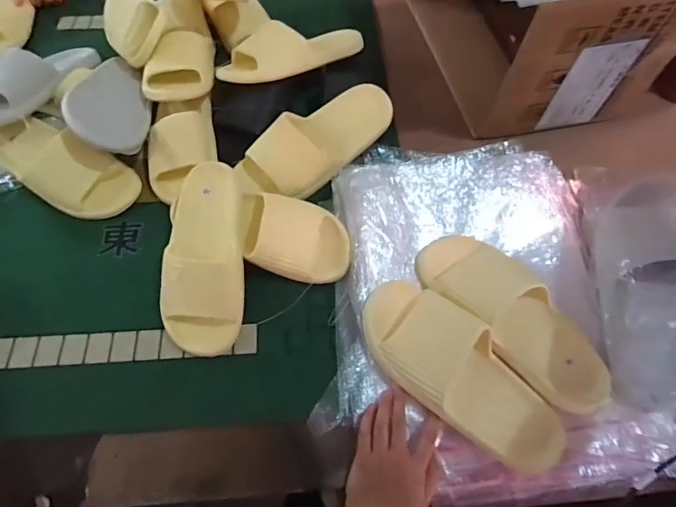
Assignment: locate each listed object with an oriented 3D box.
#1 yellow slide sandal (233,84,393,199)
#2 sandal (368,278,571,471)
[{"bbox_3d":[-0.034,-0.162,0.664,0.265,0.071,0.112,-32,98,-9],"label":"yellow slide sandal"},{"bbox_3d":[0.142,0.137,0.516,0.265,0.066,0.112,35,67,15],"label":"sandal"}]

